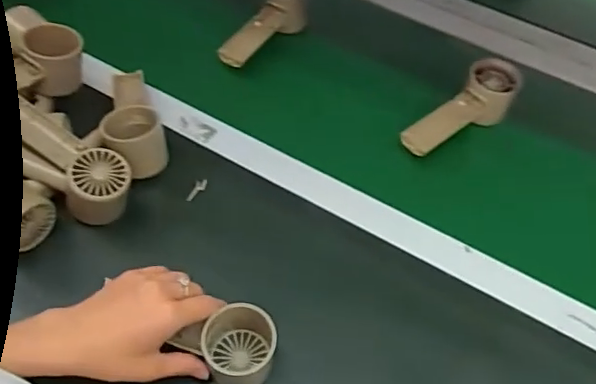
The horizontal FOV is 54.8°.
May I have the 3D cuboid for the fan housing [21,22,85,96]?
[{"bbox_3d":[-0.247,-0.133,0.594,0.056,0.060,0.053,-10,55,-10],"label":"fan housing"}]

